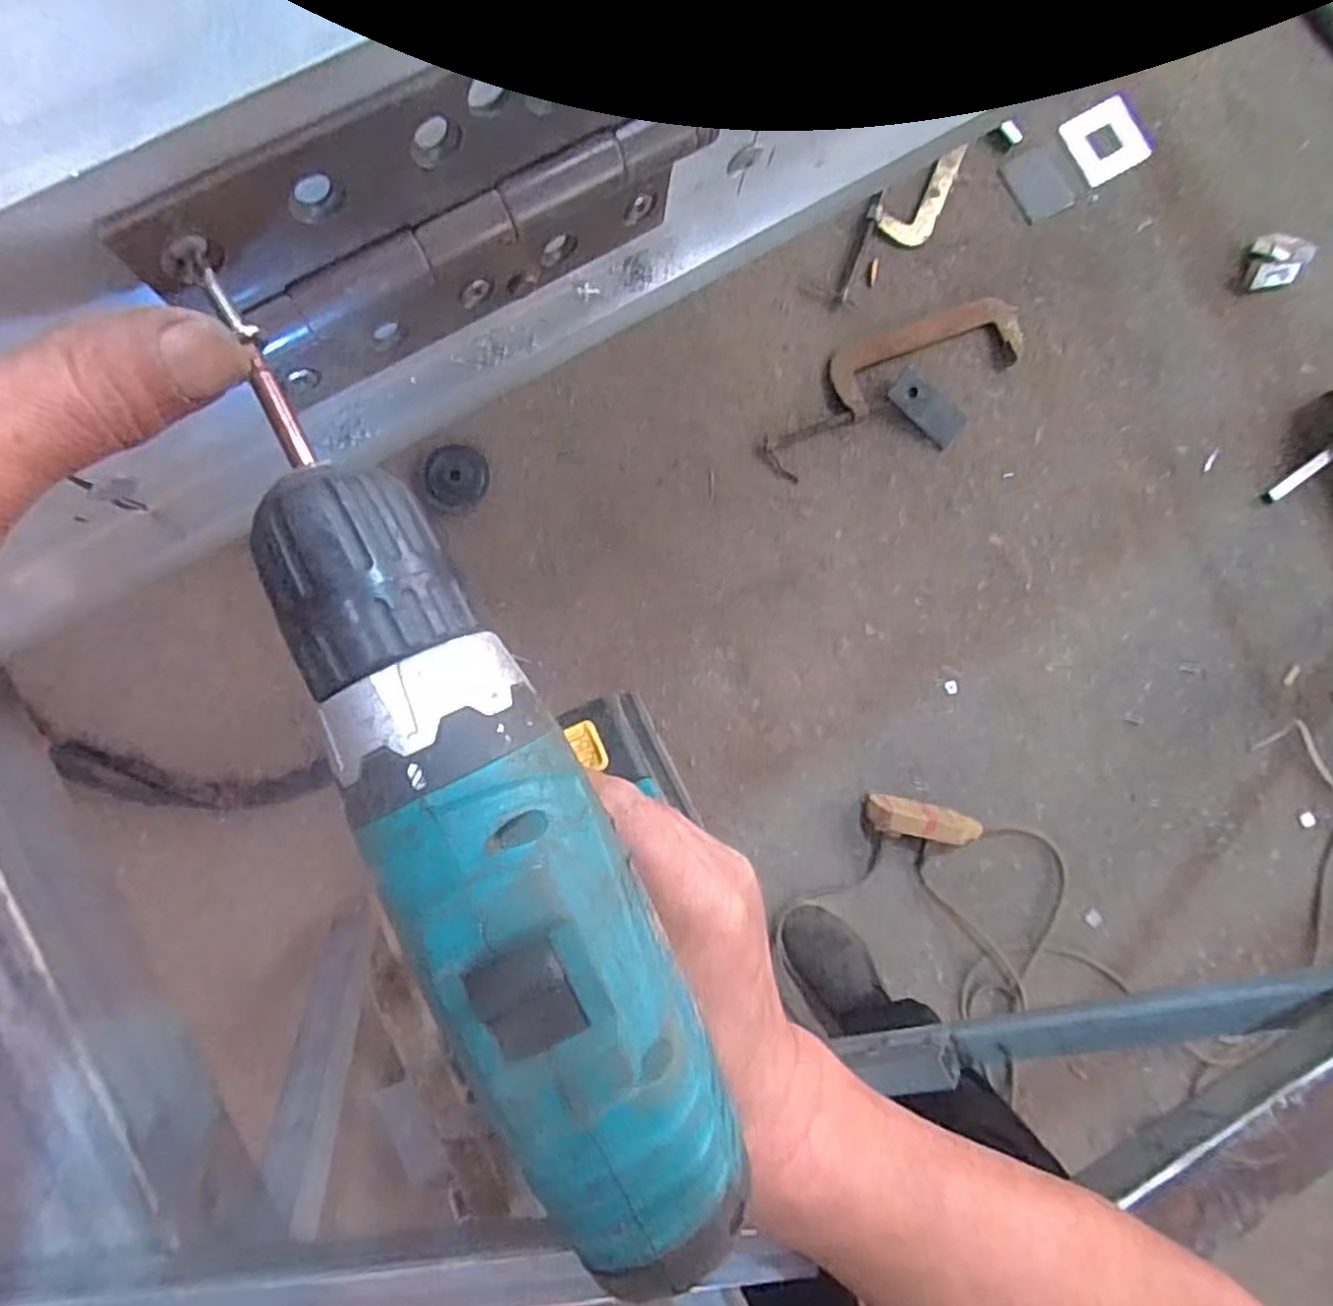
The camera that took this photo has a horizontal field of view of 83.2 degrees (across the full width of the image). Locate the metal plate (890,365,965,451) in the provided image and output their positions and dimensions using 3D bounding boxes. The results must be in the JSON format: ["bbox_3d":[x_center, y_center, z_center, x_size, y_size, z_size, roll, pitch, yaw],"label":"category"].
[{"bbox_3d":[0.402,-0.380,1.157,0.120,0.008,0.078,41,74,-5],"label":"metal plate"}]

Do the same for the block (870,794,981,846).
[{"bbox_3d":[0.376,0.247,1.105,0.173,0.046,0.054,12,86,-4],"label":"block"}]

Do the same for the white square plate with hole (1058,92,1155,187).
[{"bbox_3d":[0.724,-0.847,1.236,0.137,0.010,0.120,-33,90,-6],"label":"white square plate with hole"}]

